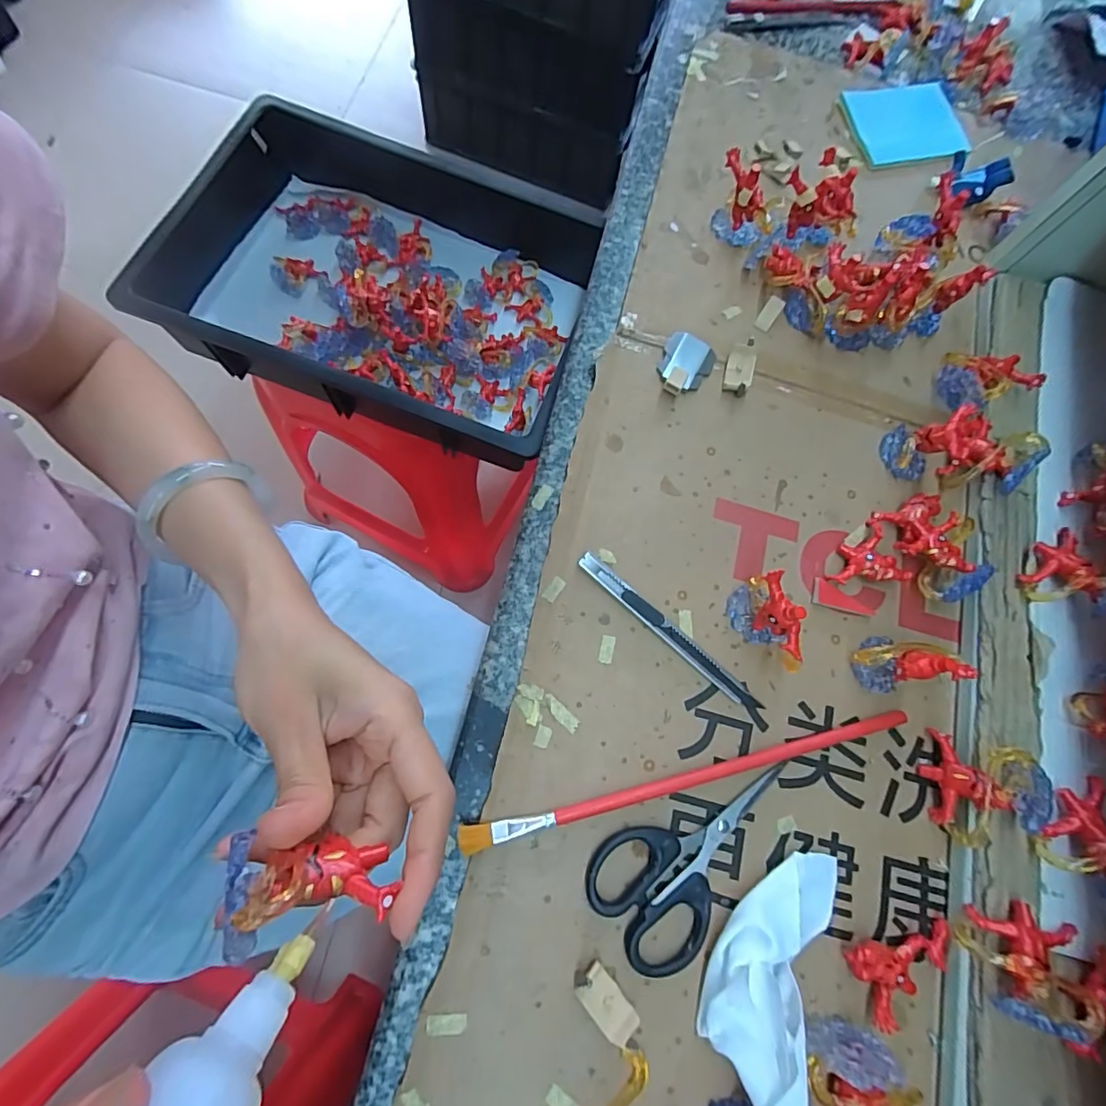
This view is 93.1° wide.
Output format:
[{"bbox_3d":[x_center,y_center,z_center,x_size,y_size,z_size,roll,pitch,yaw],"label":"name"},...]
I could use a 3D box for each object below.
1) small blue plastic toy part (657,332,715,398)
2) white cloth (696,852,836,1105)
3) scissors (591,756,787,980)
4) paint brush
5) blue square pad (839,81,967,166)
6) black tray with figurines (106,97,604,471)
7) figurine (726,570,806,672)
[{"bbox_3d":[0.087,-0.126,0.352,0.034,0.010,0.045,37,74,5],"label":"small blue plastic toy part"},{"bbox_3d":[0.105,0.202,0.254,0.049,0.027,0.116,28,59,6],"label":"white cloth"},{"bbox_3d":[0.077,0.155,0.271,0.118,0.007,0.062,-34,80,-14],"label":"scissors"},{"bbox_3d":[0.079,0.121,0.280,0.257,0.013,0.011,-10,75,-9],"label":"paint brush"},{"bbox_3d":[0.295,-0.361,0.438,0.093,0.004,0.085,-10,75,-9],"label":"blue square pad"},{"bbox_3d":[-0.184,-0.296,0.588,0.446,0.105,0.311,22,73,1],"label":"black tray with figurines"},{"bbox_3d":[0.124,0.038,0.293,0.027,0.047,0.053,-21,77,-11],"label":"figurine"}]

